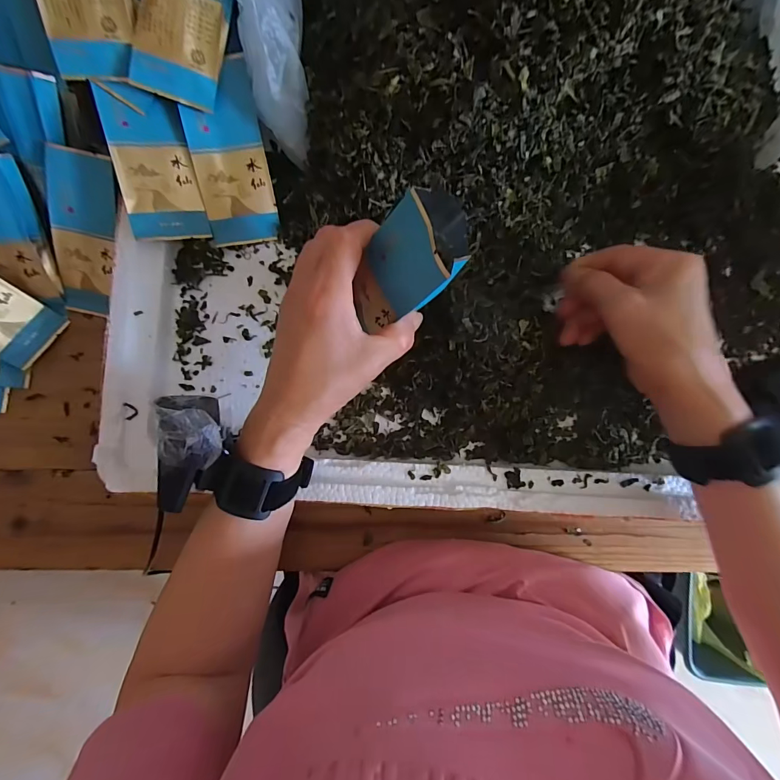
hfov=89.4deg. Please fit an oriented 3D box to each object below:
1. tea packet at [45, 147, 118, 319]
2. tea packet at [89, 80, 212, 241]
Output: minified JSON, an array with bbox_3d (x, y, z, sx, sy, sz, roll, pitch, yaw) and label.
[{"bbox_3d":[-0.253,-0.127,0.325,0.047,0.013,0.126,12,109,0],"label":"tea packet"},{"bbox_3d":[-0.178,-0.171,0.299,0.053,0.010,0.105,-16,103,-24],"label":"tea packet"}]

